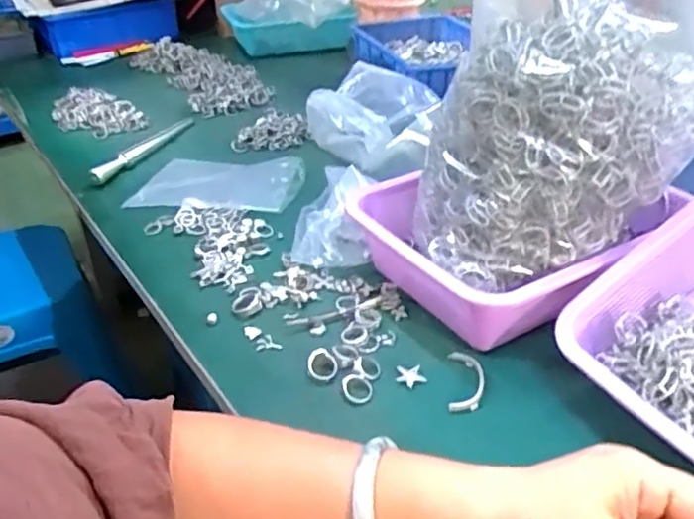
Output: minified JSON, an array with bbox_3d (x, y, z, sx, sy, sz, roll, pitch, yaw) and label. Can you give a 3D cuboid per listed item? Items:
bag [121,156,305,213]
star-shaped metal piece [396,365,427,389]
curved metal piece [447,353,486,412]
[{"bbox_3d":[-0.158,-0.101,0.829,0.197,0.016,0.148,3,34,6],"label":"bag"},{"bbox_3d":[0.053,0.097,0.534,0.025,0.007,0.020,4,33,6],"label":"star-shaped metal piece"},{"bbox_3d":[0.098,0.096,0.529,0.028,0.015,0.069,4,33,6],"label":"curved metal piece"}]

